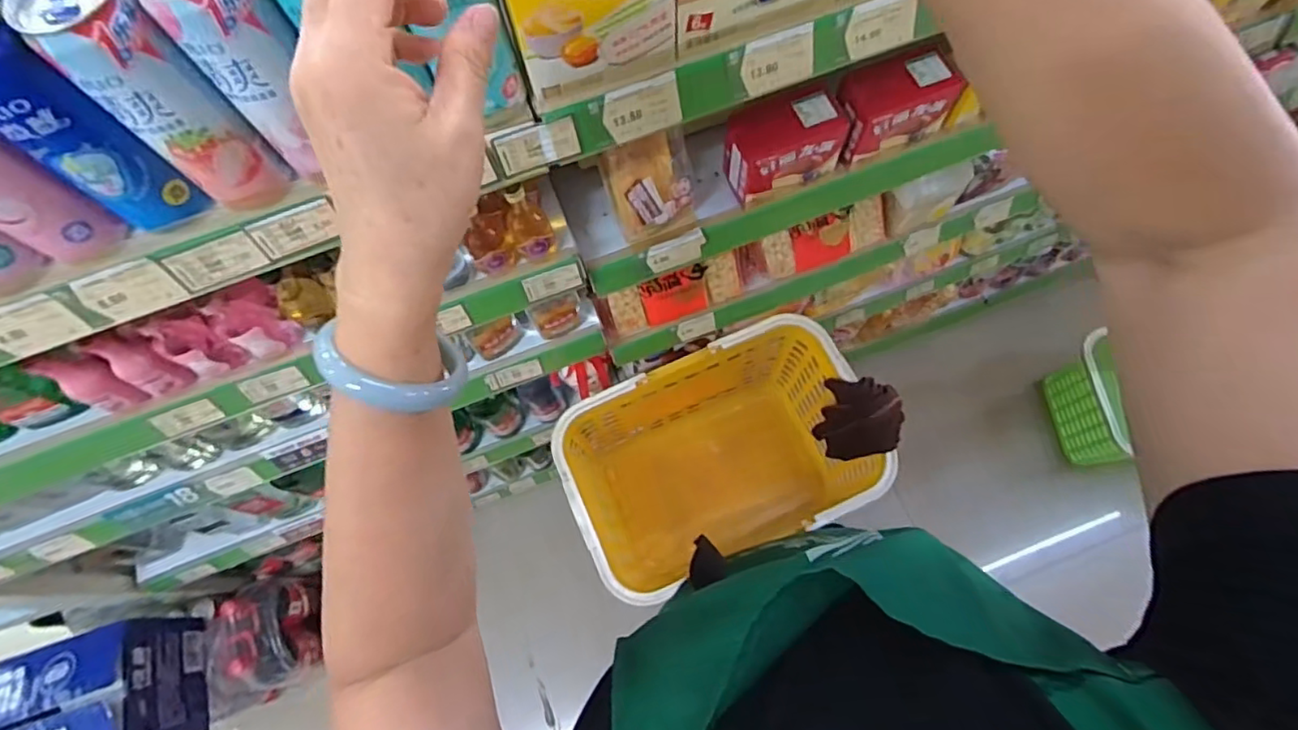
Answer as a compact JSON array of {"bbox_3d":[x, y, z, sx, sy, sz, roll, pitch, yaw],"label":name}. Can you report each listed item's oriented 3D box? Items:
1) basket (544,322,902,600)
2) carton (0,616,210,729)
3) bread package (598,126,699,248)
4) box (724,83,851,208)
[{"bbox_3d":[0.100,0.154,1.001,0.438,0.297,0.294,-26,71,-7],"label":"basket"},{"bbox_3d":[-1.031,0.613,1.079,0.394,0.180,0.224,-18,71,-4],"label":"carton"},{"bbox_3d":[0.001,-0.186,0.645,0.083,0.106,0.040,-22,35,-8],"label":"bread package"},{"bbox_3d":[0.142,-0.230,0.645,0.126,0.080,0.063,-24,71,-6],"label":"box"}]

